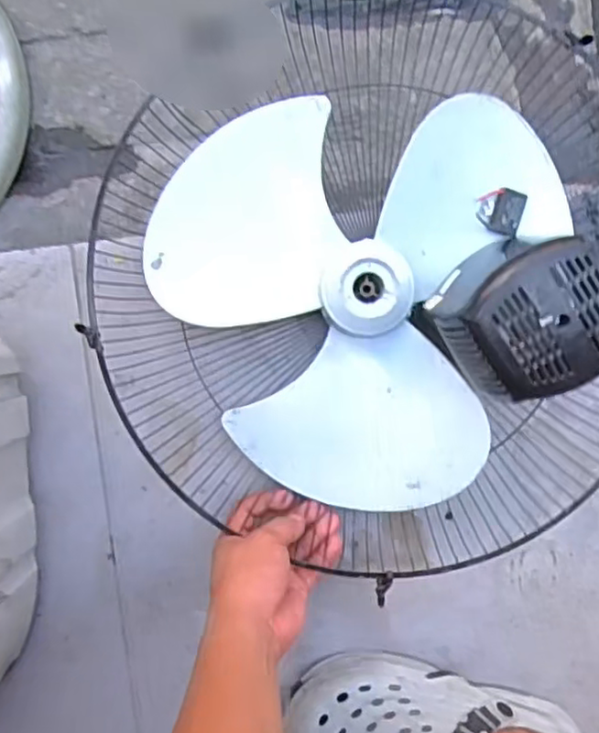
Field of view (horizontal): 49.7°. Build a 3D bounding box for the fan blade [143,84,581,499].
[{"bbox_3d":[0.036,-0.060,0.572,0.331,0.052,0.345,0,95,0],"label":"fan blade"}]

